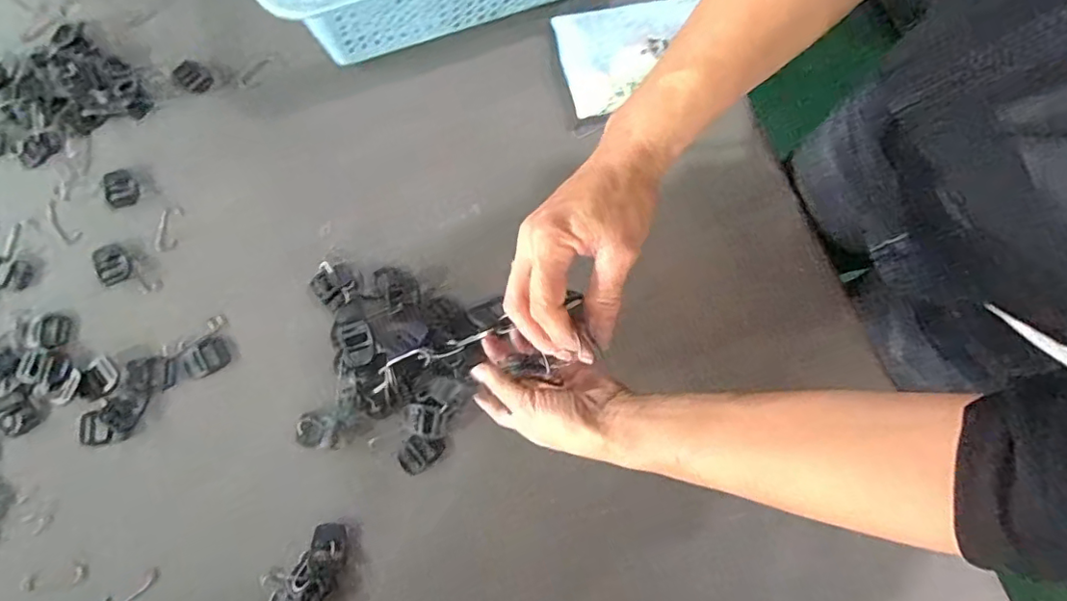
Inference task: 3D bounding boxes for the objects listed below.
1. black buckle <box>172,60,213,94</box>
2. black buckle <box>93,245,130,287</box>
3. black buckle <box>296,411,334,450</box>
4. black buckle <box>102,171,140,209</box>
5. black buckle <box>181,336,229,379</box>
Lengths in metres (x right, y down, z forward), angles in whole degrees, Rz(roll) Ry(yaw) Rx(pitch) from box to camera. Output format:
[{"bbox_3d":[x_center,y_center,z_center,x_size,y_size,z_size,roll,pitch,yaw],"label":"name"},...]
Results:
[{"bbox_3d":[-0.334,-0.220,0.566,0.037,0.005,0.026,42,79,8],"label":"black buckle"},{"bbox_3d":[-0.376,-0.033,0.512,0.028,0.004,0.036,-27,79,-8],"label":"black buckle"},{"bbox_3d":[-0.188,0.110,0.490,0.029,0.004,0.030,0,77,-2],"label":"black buckle"},{"bbox_3d":[-0.382,-0.103,0.533,0.028,0.004,0.037,-20,78,-6],"label":"black buckle"},{"bbox_3d":[-0.286,0.050,0.501,0.037,0.004,0.028,-28,79,-8],"label":"black buckle"}]

